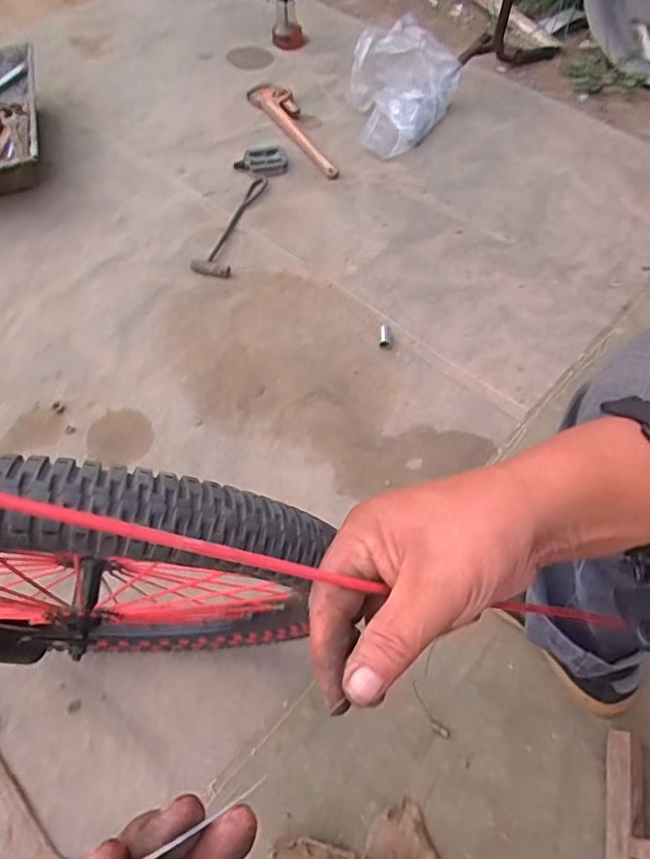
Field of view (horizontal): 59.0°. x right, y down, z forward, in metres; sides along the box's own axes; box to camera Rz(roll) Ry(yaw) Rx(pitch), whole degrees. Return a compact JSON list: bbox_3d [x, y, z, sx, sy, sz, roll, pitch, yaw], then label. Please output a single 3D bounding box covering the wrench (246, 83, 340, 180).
[{"bbox_3d":[-0.062,-0.708,1.339,0.082,0.031,0.375,-29,62,-16],"label":"wrench"}]

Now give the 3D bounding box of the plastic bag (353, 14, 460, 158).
[{"bbox_3d":[0.184,-0.775,1.305,0.249,0.171,0.267,2,58,1],"label":"plastic bag"}]

